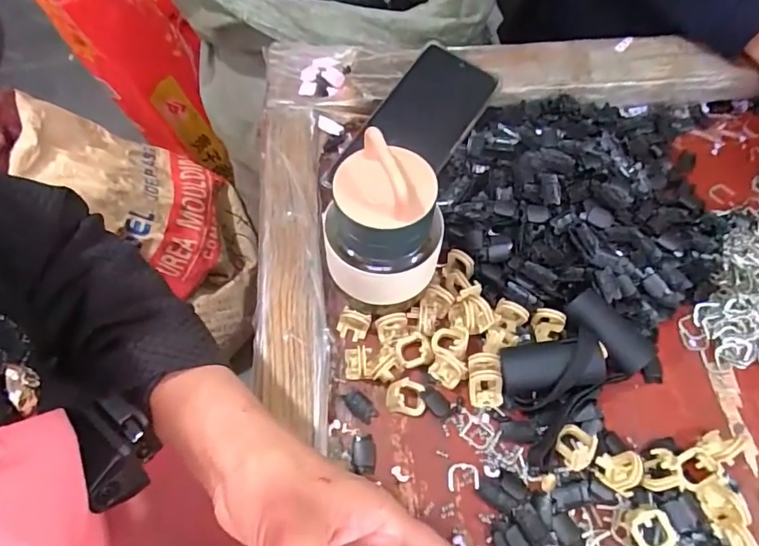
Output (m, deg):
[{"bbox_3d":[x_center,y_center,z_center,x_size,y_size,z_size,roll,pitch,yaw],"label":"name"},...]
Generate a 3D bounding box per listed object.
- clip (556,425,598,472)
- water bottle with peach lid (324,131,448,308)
[{"bbox_3d":[0.123,0.109,0.310,0.024,0.011,0.023,0,60,0],"label":"clip"},{"bbox_3d":[0.002,-0.028,0.314,0.075,0.111,0.070,6,63,6],"label":"water bottle with peach lid"}]

